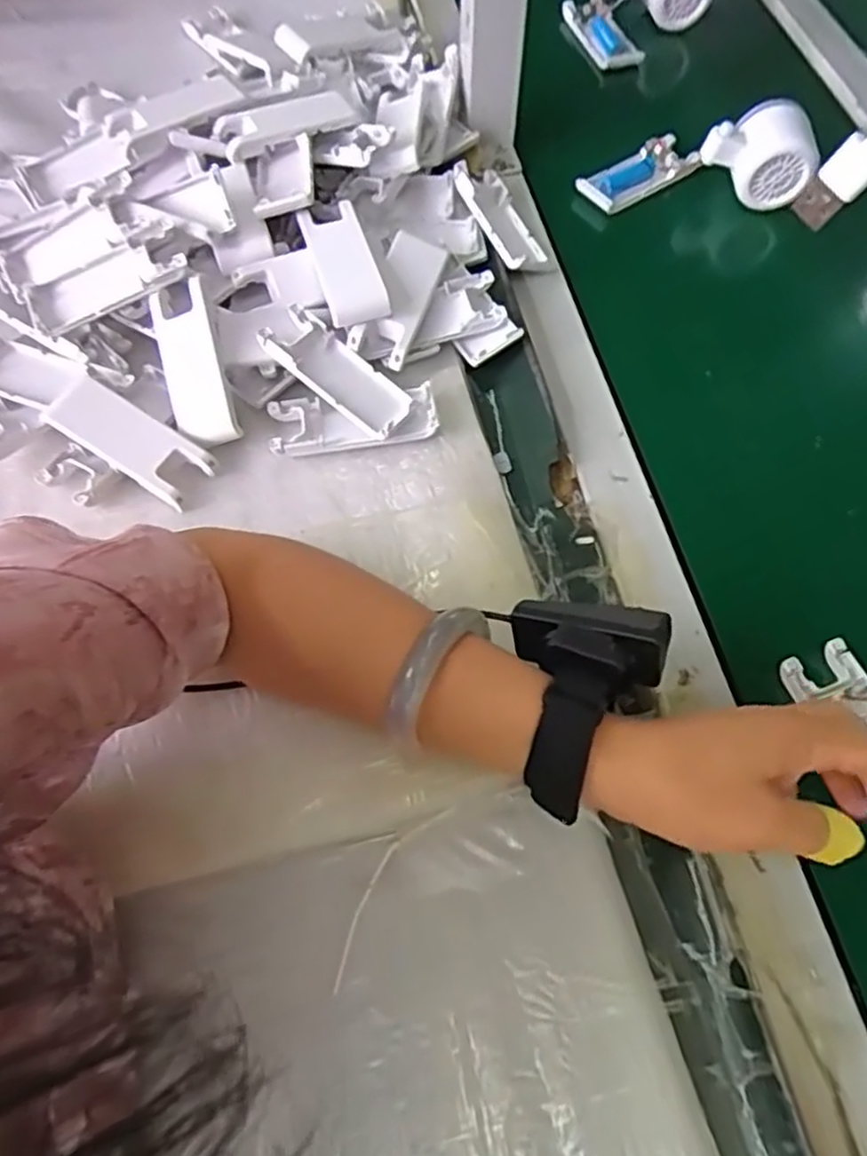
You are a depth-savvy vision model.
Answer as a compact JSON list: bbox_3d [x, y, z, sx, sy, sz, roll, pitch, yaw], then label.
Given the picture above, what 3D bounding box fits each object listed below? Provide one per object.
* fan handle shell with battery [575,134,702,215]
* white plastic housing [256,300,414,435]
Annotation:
[{"bbox_3d":[0.164,-0.323,0.570,0.105,0.017,0.038,-31,68,-14],"label":"fan handle shell with battery"},{"bbox_3d":[-0.059,-0.129,0.448,0.097,0.016,0.037,38,70,2],"label":"white plastic housing"}]

